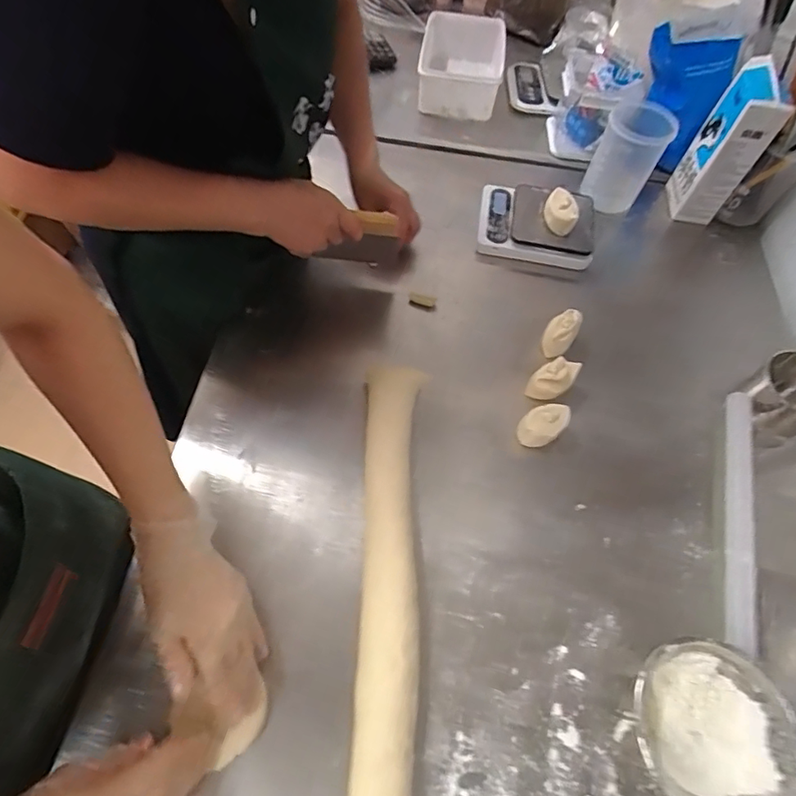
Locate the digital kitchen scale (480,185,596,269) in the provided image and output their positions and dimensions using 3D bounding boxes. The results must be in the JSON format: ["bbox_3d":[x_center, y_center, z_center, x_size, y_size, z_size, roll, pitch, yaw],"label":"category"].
[{"bbox_3d":[0.216,-0.274,0.789,0.173,0.044,0.131,8,61,1],"label":"digital kitchen scale"}]

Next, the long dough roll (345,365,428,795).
[{"bbox_3d":[-0.012,0.193,0.511,0.068,0.050,0.546,4,61,-2],"label":"long dough roll"}]

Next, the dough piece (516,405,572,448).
[{"bbox_3d":[0.179,0.035,0.625,0.069,0.047,0.044,-35,69,-20],"label":"dough piece"}]

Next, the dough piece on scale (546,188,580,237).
[{"bbox_3d":[0.245,-0.282,0.759,0.040,0.038,0.069,-10,62,-9],"label":"dough piece on scale"}]

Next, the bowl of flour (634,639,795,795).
[{"bbox_3d":[0.291,0.308,0.470,0.138,0.051,0.144,6,61,0],"label":"bowl of flour"}]

